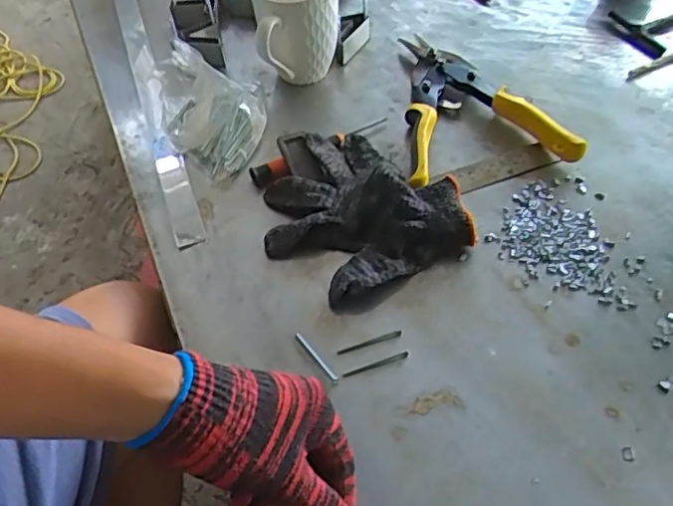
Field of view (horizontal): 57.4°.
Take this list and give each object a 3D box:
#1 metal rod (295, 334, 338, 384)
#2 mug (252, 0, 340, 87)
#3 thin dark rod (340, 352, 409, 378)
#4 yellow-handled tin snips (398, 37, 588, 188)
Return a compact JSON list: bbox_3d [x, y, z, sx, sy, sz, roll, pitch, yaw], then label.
[{"bbox_3d":[-0.015,0.077,0.454,0.006,0.004,0.051,-33,58,-20],"label":"metal rod"},{"bbox_3d":[-0.038,-0.226,0.622,0.082,0.111,0.094,-7,53,-2],"label":"mug"},{"bbox_3d":[0.029,0.081,0.449,0.050,0.004,0.005,-15,53,-8],"label":"thin dark rod"},{"bbox_3d":[0.113,-0.152,0.600,0.156,0.034,0.217,-14,53,-8],"label":"yellow-handled tin snips"}]

